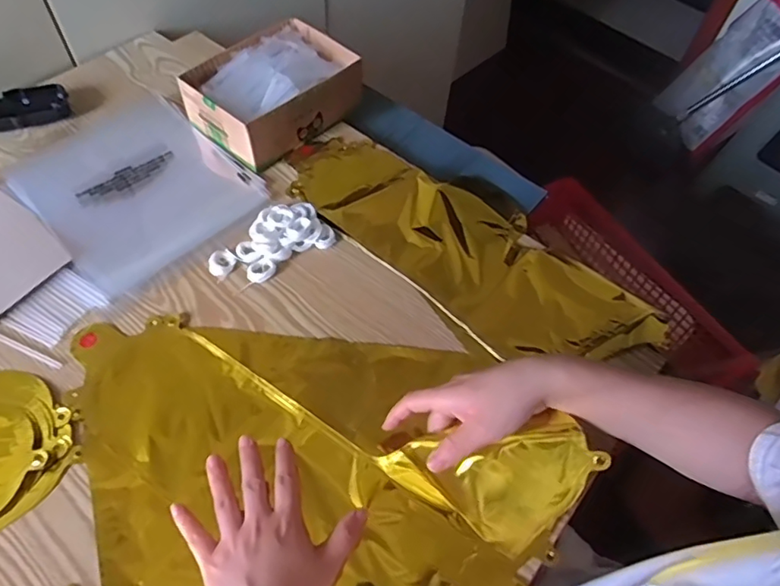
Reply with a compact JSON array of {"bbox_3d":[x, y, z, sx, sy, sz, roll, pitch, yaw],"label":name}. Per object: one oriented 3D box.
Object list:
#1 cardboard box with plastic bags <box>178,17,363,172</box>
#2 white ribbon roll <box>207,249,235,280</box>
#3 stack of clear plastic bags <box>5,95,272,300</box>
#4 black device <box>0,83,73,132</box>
[{"bbox_3d":[-0.140,-0.243,0.665,0.129,0.073,0.178,36,61,18],"label":"cardboard box with plastic bags"},{"bbox_3d":[-0.172,-0.030,0.564,0.025,0.009,0.027,2,56,-4],"label":"white ribbon roll"},{"bbox_3d":[-0.286,-0.125,0.617,0.228,0.007,0.200,41,62,20],"label":"stack of clear plastic bags"},{"bbox_3d":[-0.442,-0.220,0.658,0.107,0.024,0.047,-24,62,-19],"label":"black device"}]

